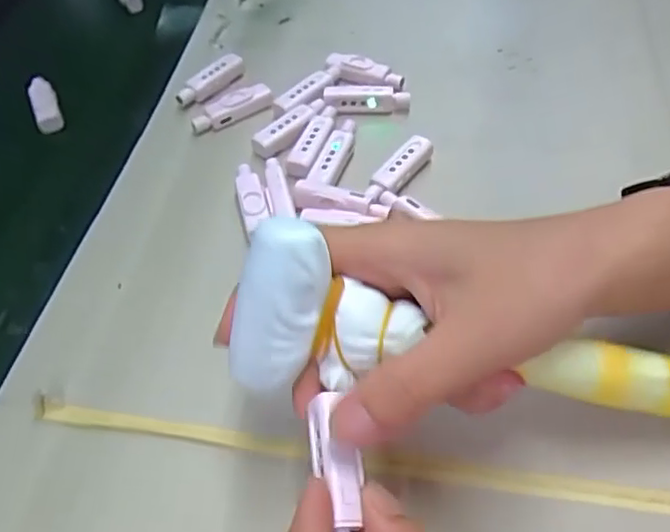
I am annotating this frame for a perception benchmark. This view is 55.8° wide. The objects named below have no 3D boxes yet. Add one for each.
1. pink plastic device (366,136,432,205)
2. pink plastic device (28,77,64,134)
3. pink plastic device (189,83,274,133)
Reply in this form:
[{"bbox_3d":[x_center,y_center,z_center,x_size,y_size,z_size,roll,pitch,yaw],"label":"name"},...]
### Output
[{"bbox_3d":[0.035,-0.055,0.369,0.018,0.014,0.056,28,57,24],"label":"pink plastic device"},{"bbox_3d":[-0.208,-0.116,0.453,0.018,0.013,0.052,-21,52,-14],"label":"pink plastic device"},{"bbox_3d":[-0.069,-0.104,0.422,0.056,0.016,0.014,-26,53,-17],"label":"pink plastic device"}]

